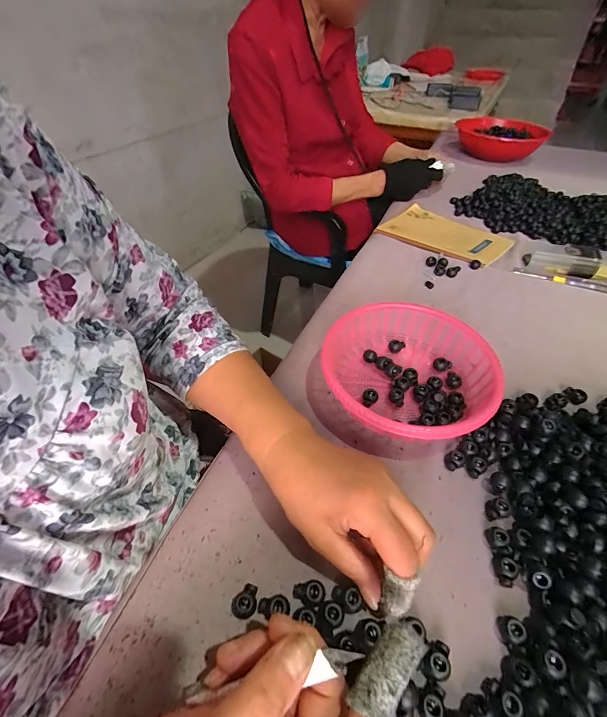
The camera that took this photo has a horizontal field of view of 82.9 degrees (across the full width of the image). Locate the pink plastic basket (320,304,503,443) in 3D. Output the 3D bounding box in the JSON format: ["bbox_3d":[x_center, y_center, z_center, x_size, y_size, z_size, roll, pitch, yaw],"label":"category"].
[{"bbox_3d":[0.107,0.018,0.356,0.159,0.052,0.167,12,47,9],"label":"pink plastic basket"}]

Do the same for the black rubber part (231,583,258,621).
[{"bbox_3d":[-0.040,0.168,0.238,0.015,0.010,0.020,13,47,9],"label":"black rubber part"}]

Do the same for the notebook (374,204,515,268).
[{"bbox_3d":[0.253,-0.230,0.623,0.212,0.010,0.139,35,50,29],"label":"notebook"}]

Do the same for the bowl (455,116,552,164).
[{"bbox_3d":[0.555,-0.621,0.976,0.224,0.073,0.239,1,46,-1],"label":"bowl"}]

